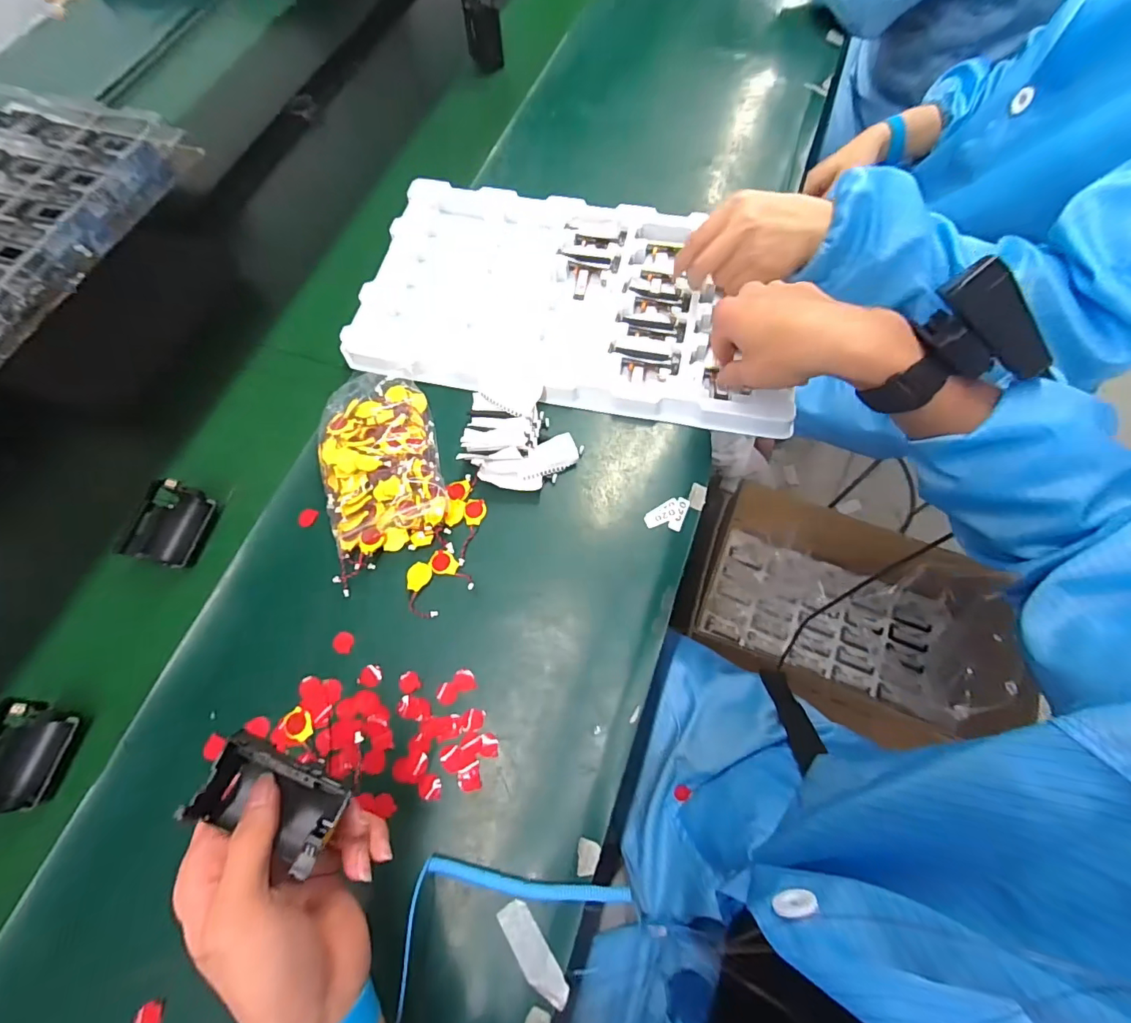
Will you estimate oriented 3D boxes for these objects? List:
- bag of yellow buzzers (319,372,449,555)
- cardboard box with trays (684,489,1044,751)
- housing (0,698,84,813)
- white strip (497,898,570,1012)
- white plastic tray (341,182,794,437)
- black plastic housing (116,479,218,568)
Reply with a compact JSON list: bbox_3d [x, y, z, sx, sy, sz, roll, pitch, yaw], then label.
[{"bbox_3d":[-0.164,-0.046,0.432,0.096,0.029,0.161,-17,68,-2],"label":"bag of yellow buzzers"},{"bbox_3d":[0.444,0.180,0.828,0.427,0.275,0.300,25,72,14],"label":"cardboard box with trays"},{"bbox_3d":[-0.413,0.185,0.372,0.055,0.036,0.073,10,70,5],"label":"housing"},{"bbox_3d":[-0.021,0.286,0.315,0.022,0.005,0.061,-35,70,-9],"label":"white strip"},{"bbox_3d":[0.008,-0.220,0.498,0.412,0.034,0.250,10,71,3],"label":"white plastic tray"},{"bbox_3d":[-0.353,0.010,0.430,0.055,0.033,0.068,12,69,9],"label":"black plastic housing"}]

